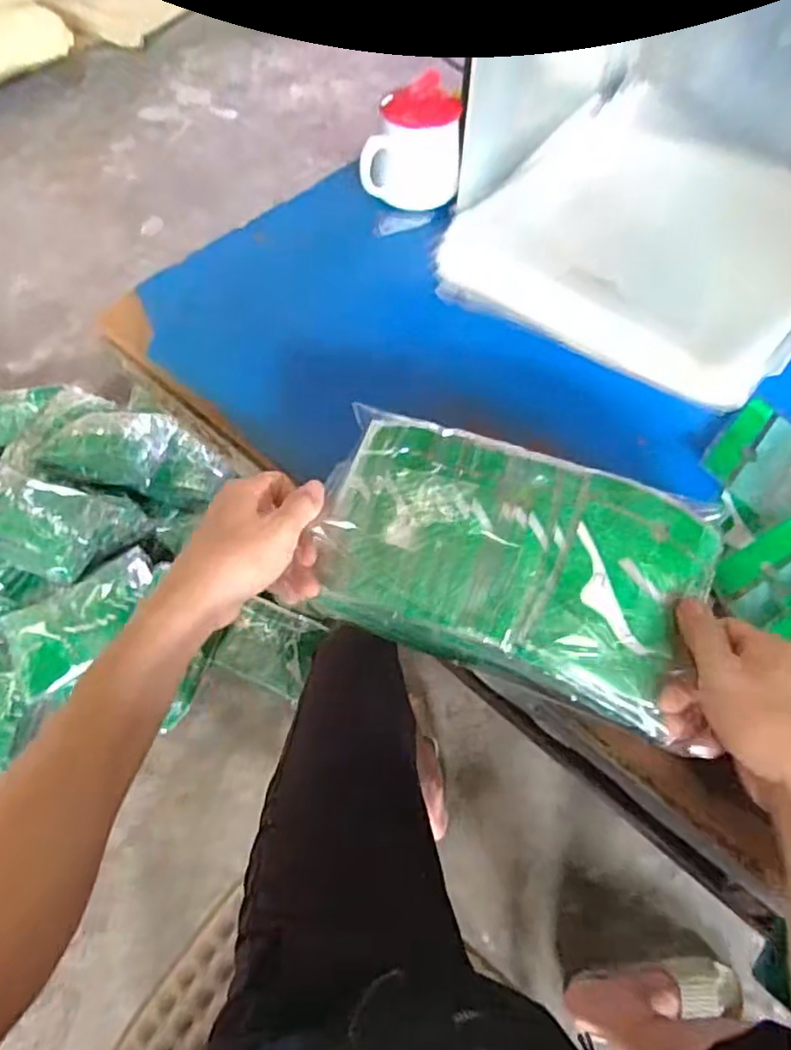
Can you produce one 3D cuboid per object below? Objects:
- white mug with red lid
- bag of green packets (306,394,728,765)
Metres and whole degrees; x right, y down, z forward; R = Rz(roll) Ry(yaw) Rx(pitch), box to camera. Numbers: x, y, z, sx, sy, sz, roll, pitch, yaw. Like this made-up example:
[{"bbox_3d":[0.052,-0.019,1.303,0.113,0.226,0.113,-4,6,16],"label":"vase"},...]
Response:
[{"bbox_3d":[0.017,-0.408,0.682,0.101,0.098,0.091,3,58,3],"label":"white mug with red lid"},{"bbox_3d":[0.073,0.018,0.417,0.254,0.049,0.149,19,60,12],"label":"bag of green packets"}]

